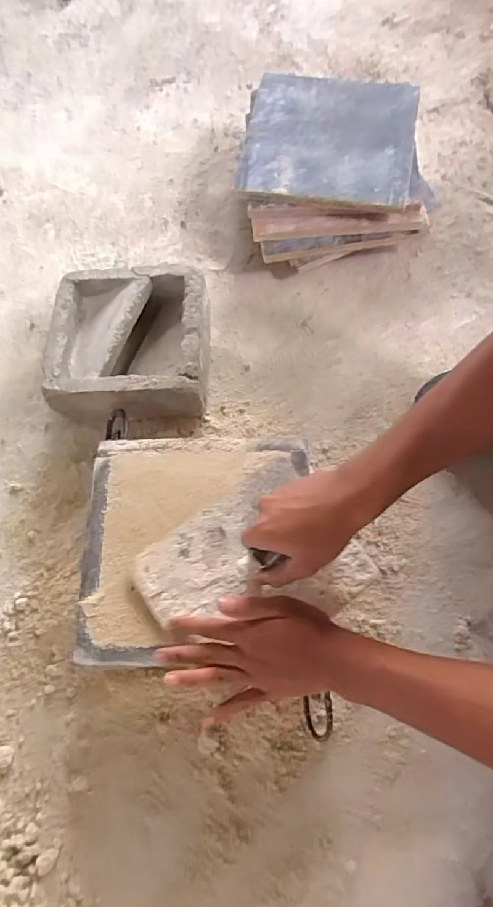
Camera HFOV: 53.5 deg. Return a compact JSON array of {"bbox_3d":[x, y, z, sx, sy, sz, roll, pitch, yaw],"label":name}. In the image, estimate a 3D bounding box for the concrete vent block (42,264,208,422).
[{"bbox_3d":[-0.155,-0.141,0.681,0.202,0.100,0.208,0,72,1],"label":"concrete vent block"}]

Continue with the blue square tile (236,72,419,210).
[{"bbox_3d":[0.125,-0.481,0.735,0.244,0.012,0.247,7,70,8],"label":"blue square tile"}]

